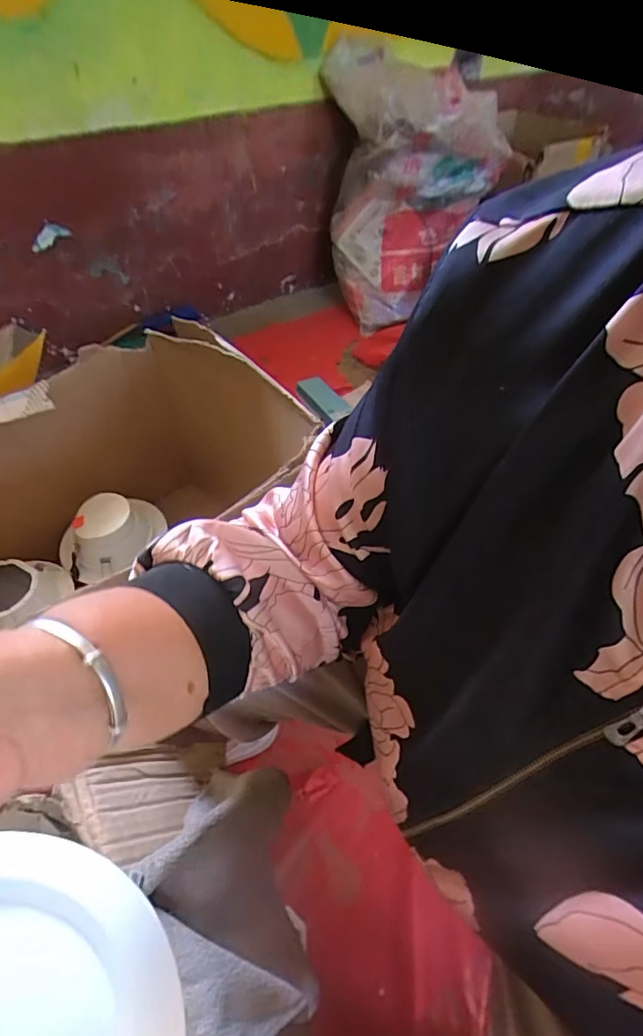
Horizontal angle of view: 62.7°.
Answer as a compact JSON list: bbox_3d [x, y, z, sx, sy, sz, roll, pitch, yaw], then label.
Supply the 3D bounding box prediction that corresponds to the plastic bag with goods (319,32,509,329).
[{"bbox_3d":[0.222,-0.820,1.339,0.443,0.564,0.187,-15,52,-15],"label":"plastic bag with goods"}]

